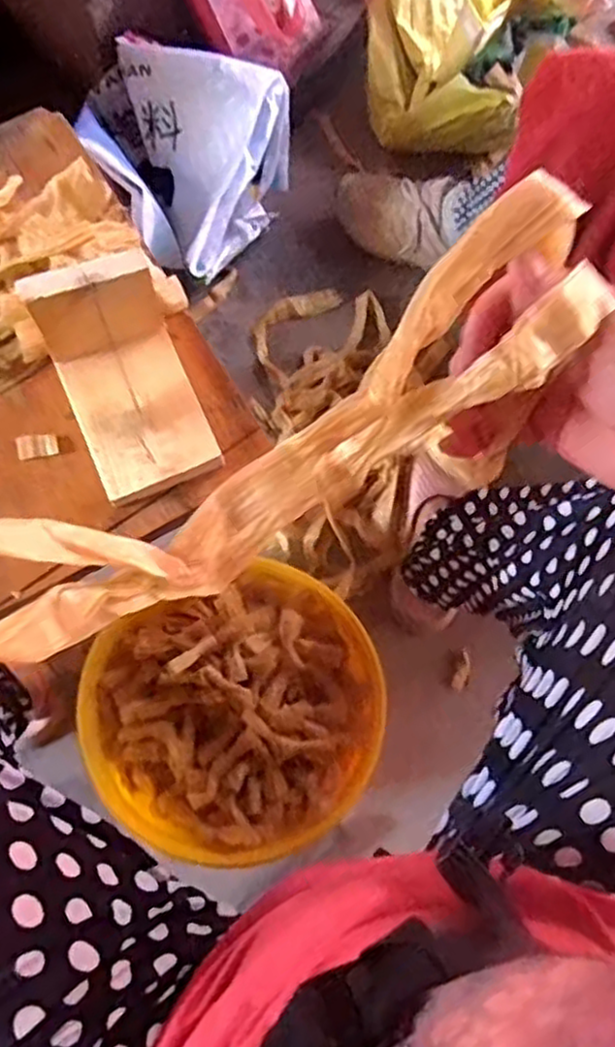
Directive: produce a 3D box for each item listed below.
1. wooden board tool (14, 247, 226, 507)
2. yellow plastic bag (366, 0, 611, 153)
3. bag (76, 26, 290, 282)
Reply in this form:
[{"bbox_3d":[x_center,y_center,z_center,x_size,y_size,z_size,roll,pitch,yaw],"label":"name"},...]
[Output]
[{"bbox_3d":[-0.113,-0.091,0.449,0.079,0.078,0.127,-22,73,-7],"label":"wooden board tool"},{"bbox_3d":[0.205,-0.680,1.024,0.330,0.185,0.267,39,76,12],"label":"yellow plastic bag"},{"bbox_3d":[-0.185,-0.469,0.937,0.264,0.172,0.227,28,74,9],"label":"bag"}]

